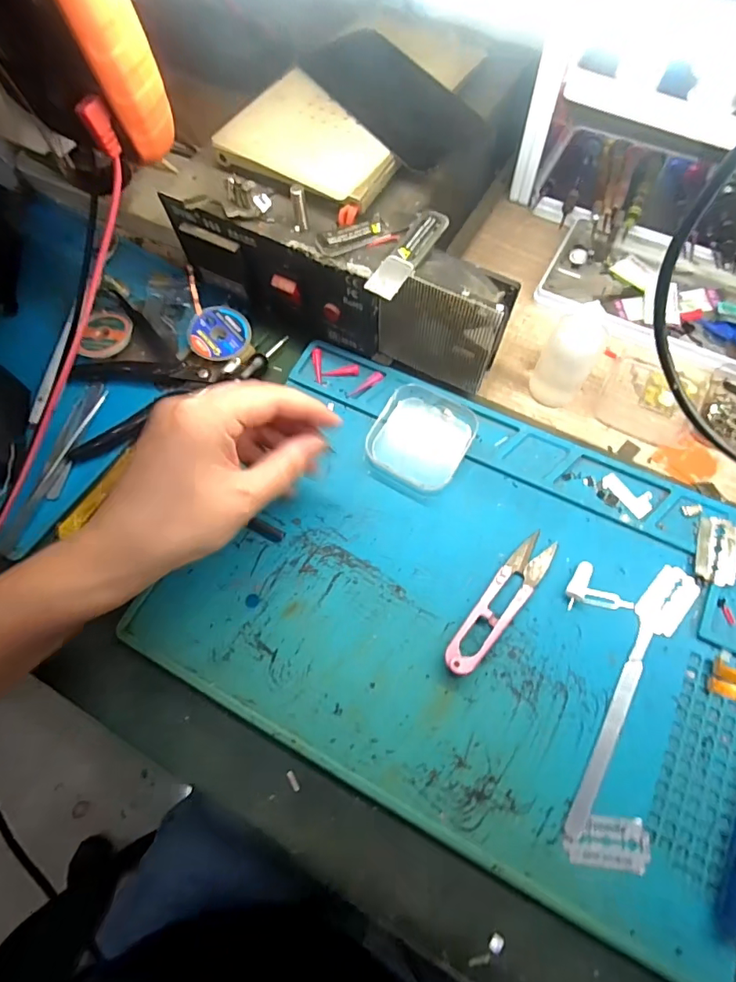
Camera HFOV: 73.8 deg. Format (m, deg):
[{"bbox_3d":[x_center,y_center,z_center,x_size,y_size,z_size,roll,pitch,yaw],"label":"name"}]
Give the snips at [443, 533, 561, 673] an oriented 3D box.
[{"bbox_3d":[0.080,0.066,0.292,0.022,0.011,0.100,36,74,15],"label":"snips"}]

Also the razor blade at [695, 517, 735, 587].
[{"bbox_3d":[0.214,0.037,0.299,0.024,0.004,0.041,17,68,15],"label":"razor blade"}]

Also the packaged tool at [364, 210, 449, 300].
[{"bbox_3d":[0.024,-0.140,0.291,0.018,0.007,0.067,31,73,14],"label":"packaged tool"}]

